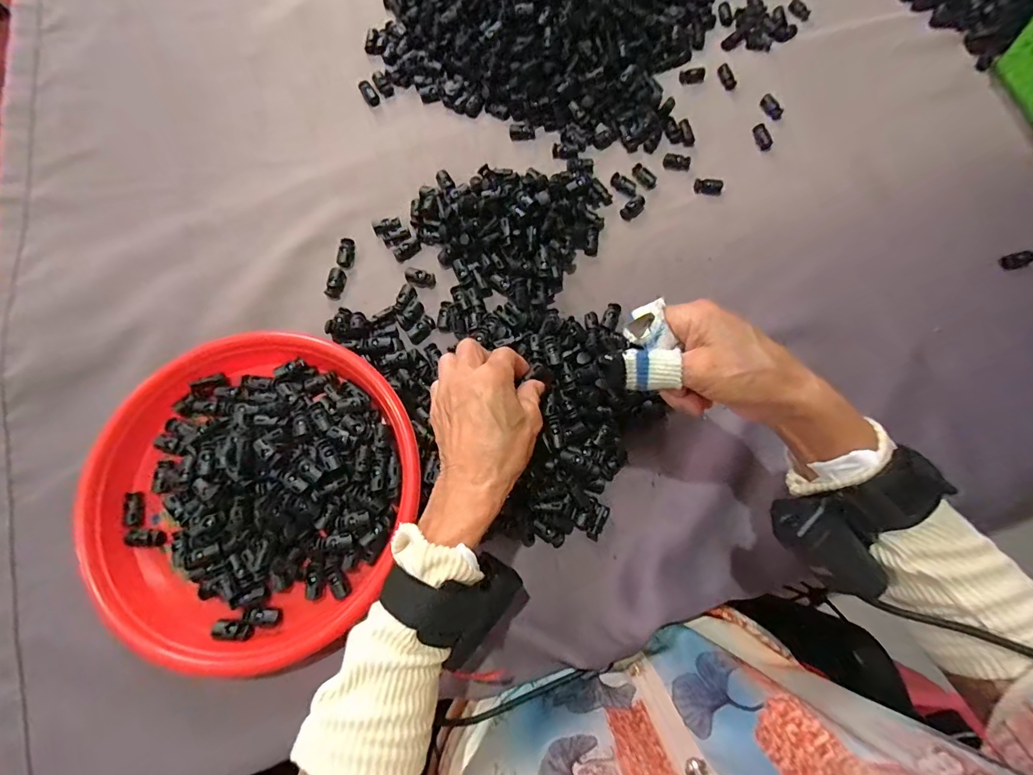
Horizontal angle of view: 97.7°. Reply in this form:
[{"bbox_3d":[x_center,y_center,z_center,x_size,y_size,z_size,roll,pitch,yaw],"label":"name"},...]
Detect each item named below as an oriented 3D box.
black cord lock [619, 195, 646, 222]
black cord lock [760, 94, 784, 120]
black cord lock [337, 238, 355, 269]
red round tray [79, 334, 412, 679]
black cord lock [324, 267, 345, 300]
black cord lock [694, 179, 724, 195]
[{"bbox_3d":[0.119,-0.182,0.458,0.029,0.009,0.015,-42,80,-11],"label":"black cord lock"},{"bbox_3d":[0.284,-0.311,0.501,0.015,0.009,0.029,-41,80,-11],"label":"black cord lock"},{"bbox_3d":[-0.166,-0.132,0.438,0.015,0.007,0.032,-3,75,-2],"label":"black cord lock"},{"bbox_3d":[-0.210,0.077,0.363,0.243,0.035,0.245,0,75,-1],"label":"red round tray"},{"bbox_3d":[-0.173,-0.099,0.429,0.016,0.007,0.030,9,75,1],"label":"black cord lock"},{"bbox_3d":[0.201,-0.210,0.471,0.029,0.010,0.015,8,75,1],"label":"black cord lock"}]

